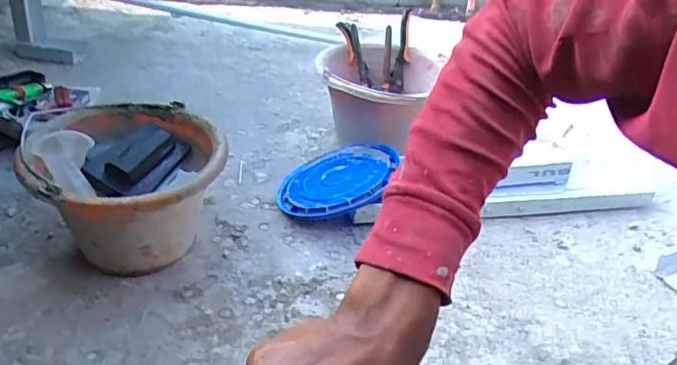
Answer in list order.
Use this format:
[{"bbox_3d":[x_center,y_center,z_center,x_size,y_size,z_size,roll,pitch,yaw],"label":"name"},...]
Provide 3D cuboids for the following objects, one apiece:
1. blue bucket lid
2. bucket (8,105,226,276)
[{"bbox_3d":[-0.005,-0.007,0.906,0.186,0.026,0.185,-6,33,27],"label":"blue bucket lid"},{"bbox_3d":[-0.277,0.015,0.760,0.241,0.182,0.232,3,34,-2],"label":"bucket"}]

